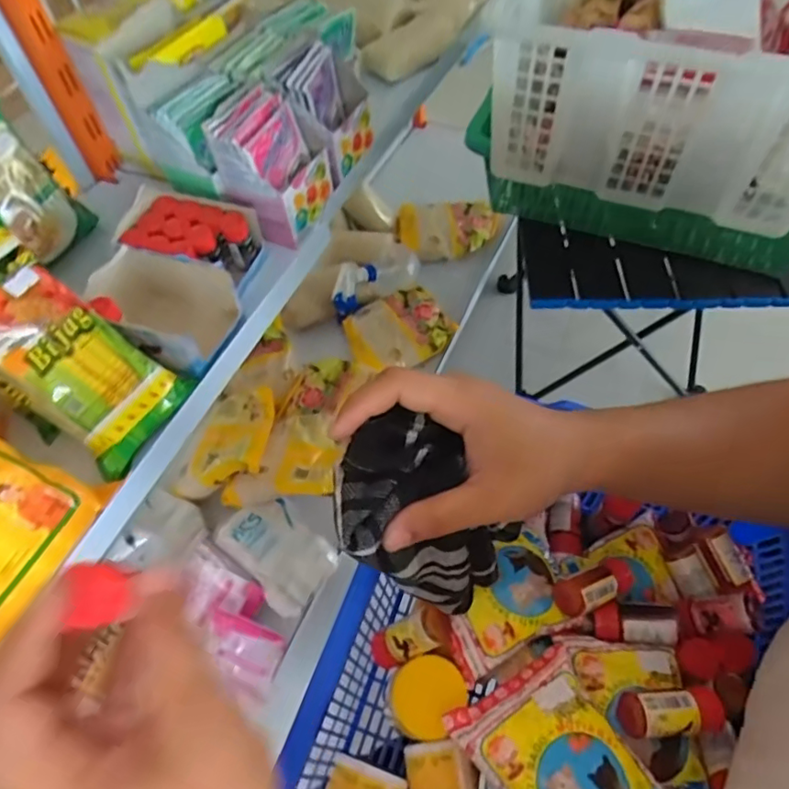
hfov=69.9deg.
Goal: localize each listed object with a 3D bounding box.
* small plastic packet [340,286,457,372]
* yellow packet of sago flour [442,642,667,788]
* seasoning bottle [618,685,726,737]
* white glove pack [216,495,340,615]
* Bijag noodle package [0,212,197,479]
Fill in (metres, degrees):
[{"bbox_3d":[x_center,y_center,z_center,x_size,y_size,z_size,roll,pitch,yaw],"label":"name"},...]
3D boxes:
[{"bbox_3d":[0.007,-0.115,1.007,0.177,0.033,0.136,-24,57,-12],"label":"small plastic packet"},{"bbox_3d":[0.092,0.199,0.300,0.077,0.024,0.105,-30,59,-15],"label":"yellow packet of sago flour"},{"bbox_3d":[0.158,0.180,0.320,0.056,0.017,0.022,-5,55,1],"label":"seasoning bottle"},{"bbox_3d":[-0.161,0.216,0.781,0.161,0.025,0.105,33,64,24],"label":"white glove pack"},{"bbox_3d":[-0.247,-0.043,0.404,0.199,0.028,0.088,45,63,-15],"label":"Bijag noodle package"}]

